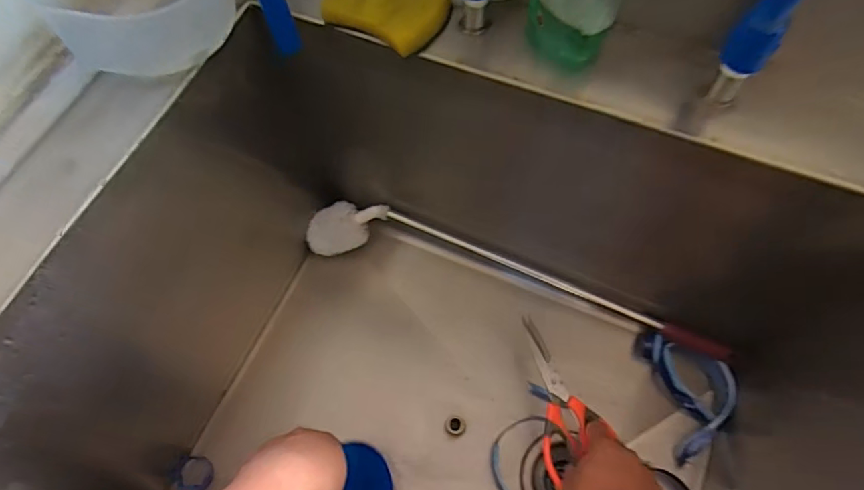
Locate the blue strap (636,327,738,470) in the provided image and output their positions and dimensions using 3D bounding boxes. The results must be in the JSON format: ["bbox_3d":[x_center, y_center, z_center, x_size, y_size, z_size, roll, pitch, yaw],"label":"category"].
[{"bbox_3d":[0.332,0.182,0.665,0.093,0.058,0.161,-11,66,-2],"label":"blue strap"}]

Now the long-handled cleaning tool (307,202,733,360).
[{"bbox_3d":[0.108,0.042,0.717,0.576,0.071,0.080,14,67,9],"label":"long-handled cleaning tool"}]

